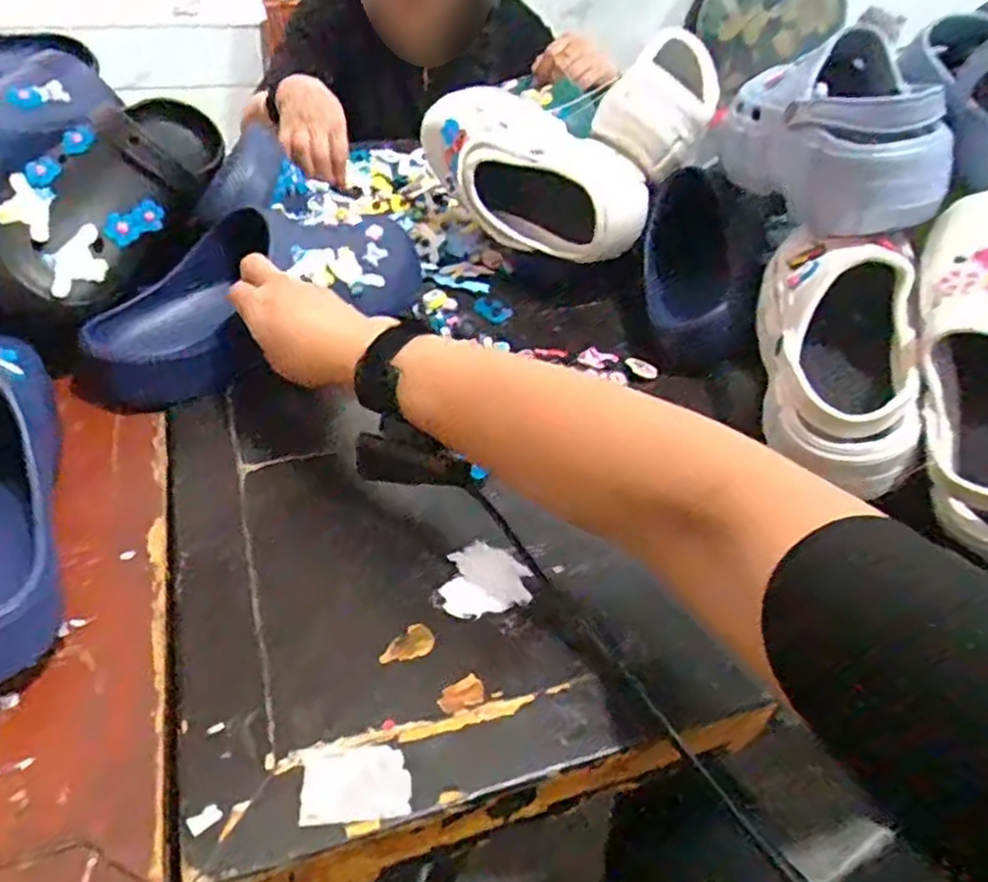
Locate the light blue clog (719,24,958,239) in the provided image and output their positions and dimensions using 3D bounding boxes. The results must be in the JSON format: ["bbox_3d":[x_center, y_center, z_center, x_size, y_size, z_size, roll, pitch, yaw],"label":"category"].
[{"bbox_3d":[0.259,-0.240,0.564,0.112,0.102,0.208,5,38,1],"label":"light blue clog"}]

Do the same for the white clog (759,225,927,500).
[{"bbox_3d":[0.239,-0.070,0.505,0.087,0.094,0.211,4,64,0],"label":"white clog"}]

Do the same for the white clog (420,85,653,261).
[{"bbox_3d":[0.028,-0.255,0.693,0.249,0.098,0.113,38,49,20],"label":"white clog"}]

